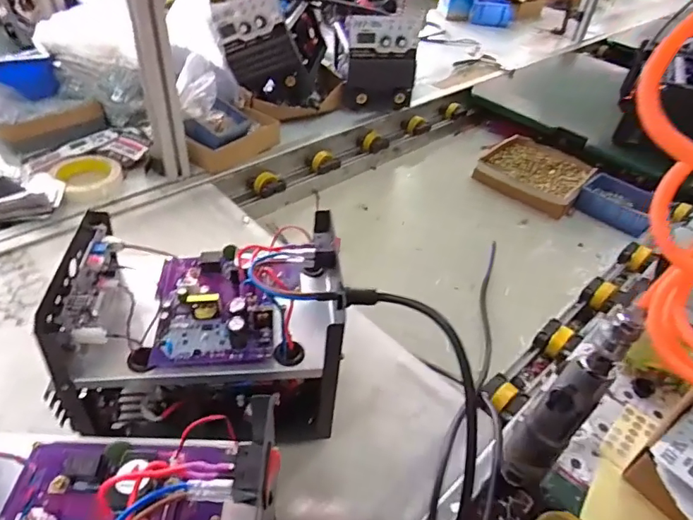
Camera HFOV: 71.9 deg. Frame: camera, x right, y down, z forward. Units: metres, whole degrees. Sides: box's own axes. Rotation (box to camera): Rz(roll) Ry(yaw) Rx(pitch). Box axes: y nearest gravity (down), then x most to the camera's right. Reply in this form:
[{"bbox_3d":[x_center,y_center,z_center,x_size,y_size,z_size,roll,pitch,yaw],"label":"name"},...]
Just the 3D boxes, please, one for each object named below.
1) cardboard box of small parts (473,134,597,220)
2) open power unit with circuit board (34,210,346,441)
[{"bbox_3d":[0.426,-0.197,1.081,0.218,0.050,0.219,33,48,26],"label":"cardboard box of small parts"},{"bbox_3d":[-0.129,0.069,0.470,0.227,0.183,0.148,1,42,-7],"label":"open power unit with circuit board"}]

